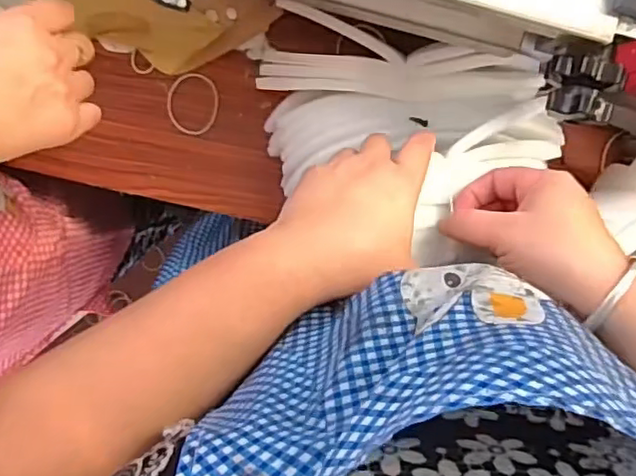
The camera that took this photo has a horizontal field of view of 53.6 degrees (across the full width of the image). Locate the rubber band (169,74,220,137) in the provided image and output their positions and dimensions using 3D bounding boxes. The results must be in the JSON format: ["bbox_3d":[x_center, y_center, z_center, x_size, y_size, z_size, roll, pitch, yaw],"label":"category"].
[{"bbox_3d":[-0.104,-0.111,0.525,0.042,0.004,0.050,2,95,-6],"label":"rubber band"}]

